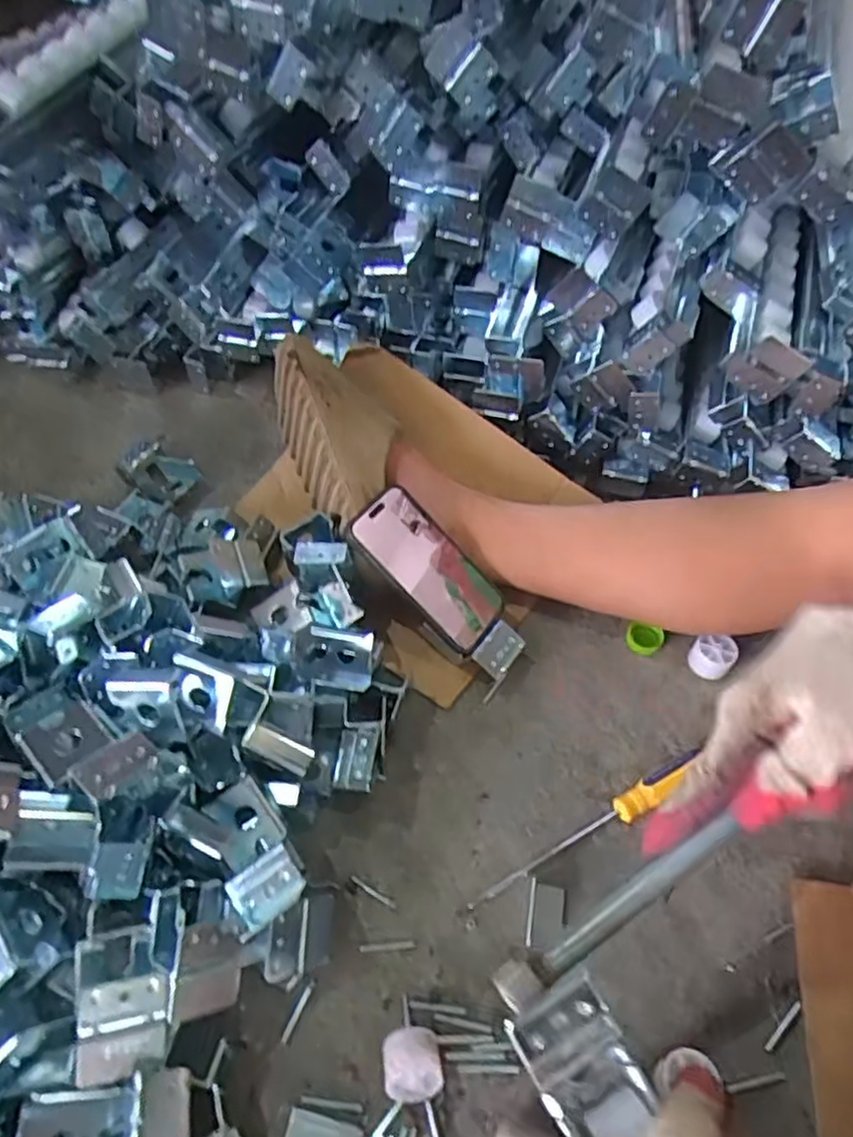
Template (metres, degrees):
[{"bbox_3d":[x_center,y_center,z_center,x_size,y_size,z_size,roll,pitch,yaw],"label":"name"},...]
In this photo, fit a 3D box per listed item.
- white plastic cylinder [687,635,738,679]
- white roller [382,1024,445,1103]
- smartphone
[{"bbox_3d":[0.248,0.077,0.609,0.034,0.036,0.032,0,53,0],"label":"white plastic cylinder"},{"bbox_3d":[-0.008,0.307,0.433,0.036,0.032,0.037,-4,53,-3],"label":"white roller"},{"bbox_3d":[0.003,-0.003,0.593,0.144,0.015,0.076,45,53,-7],"label":"smartphone"}]

